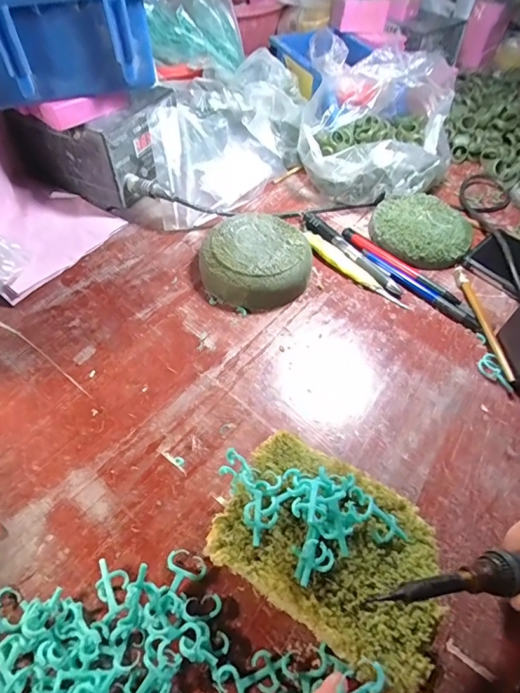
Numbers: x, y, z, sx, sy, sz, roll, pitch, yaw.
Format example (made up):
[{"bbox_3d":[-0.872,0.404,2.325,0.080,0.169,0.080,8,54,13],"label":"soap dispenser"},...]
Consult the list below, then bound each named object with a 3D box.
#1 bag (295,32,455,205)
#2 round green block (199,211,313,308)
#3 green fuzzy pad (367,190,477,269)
[{"bbox_3d":[0.142,-0.269,0.526,0.177,0.111,0.195,9,53,2],"label":"bag"},{"bbox_3d":[-0.004,-0.081,0.423,0.095,0.038,0.095,3,53,-3],"label":"round green block"},{"bbox_3d":[0.175,-0.127,0.475,0.104,0.023,0.101,26,55,14],"label":"green fuzzy pad"}]

